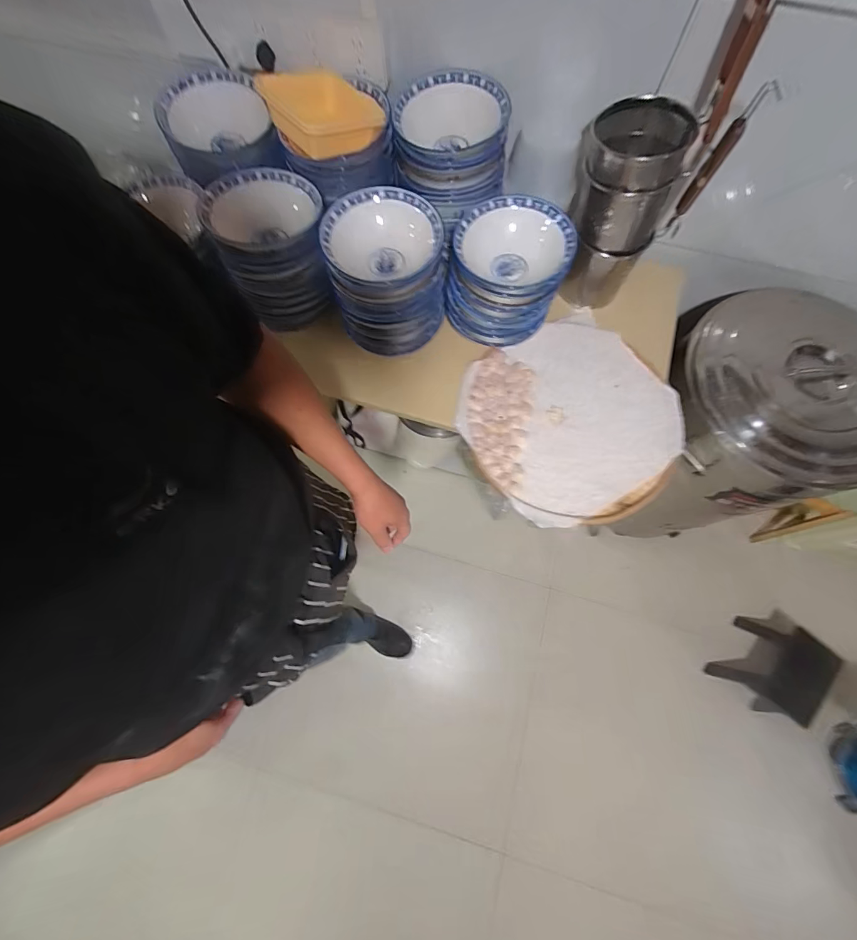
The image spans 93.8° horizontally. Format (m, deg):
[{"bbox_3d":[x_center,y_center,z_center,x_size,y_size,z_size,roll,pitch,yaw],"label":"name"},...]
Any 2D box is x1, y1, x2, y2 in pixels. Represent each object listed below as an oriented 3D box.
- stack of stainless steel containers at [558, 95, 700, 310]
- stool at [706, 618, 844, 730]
[{"bbox_3d":[0.340,-0.477,0.745,0.163,0.278,0.185,11,74,5],"label":"stack of stainless steel containers"},{"bbox_3d":[1.028,0.583,1.191,0.167,0.270,0.239,40,78,12],"label":"stool"}]

